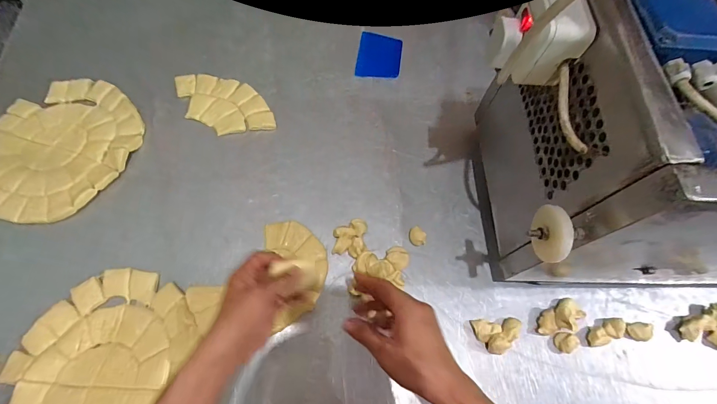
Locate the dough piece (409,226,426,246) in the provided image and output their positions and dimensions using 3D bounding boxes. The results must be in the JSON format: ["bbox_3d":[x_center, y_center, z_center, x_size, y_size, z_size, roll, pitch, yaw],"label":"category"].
[{"bbox_3d":[0.102,0.060,0.593,0.025,0.028,0.030,3,67,-1],"label":"dough piece"}]

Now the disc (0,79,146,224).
[{"bbox_3d":[-0.566,-0.106,0.639,0.267,0.010,0.296,30,69,10],"label":"disc"}]

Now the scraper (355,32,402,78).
[{"bbox_3d":[0.048,-0.330,0.772,0.096,0.006,0.128,7,67,1],"label":"scraper"}]

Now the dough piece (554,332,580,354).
[{"bbox_3d":[0.325,0.218,0.530,0.034,0.016,0.029,2,67,-1],"label":"dough piece"}]

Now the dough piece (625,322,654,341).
[{"bbox_3d":[0.444,0.204,0.538,0.041,0.014,0.026,-1,67,-2],"label":"dough piece"}]

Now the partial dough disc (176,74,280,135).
[{"bbox_3d":[-0.272,-0.197,0.689,0.225,0.004,0.116,28,69,10],"label":"partial dough disc"}]

